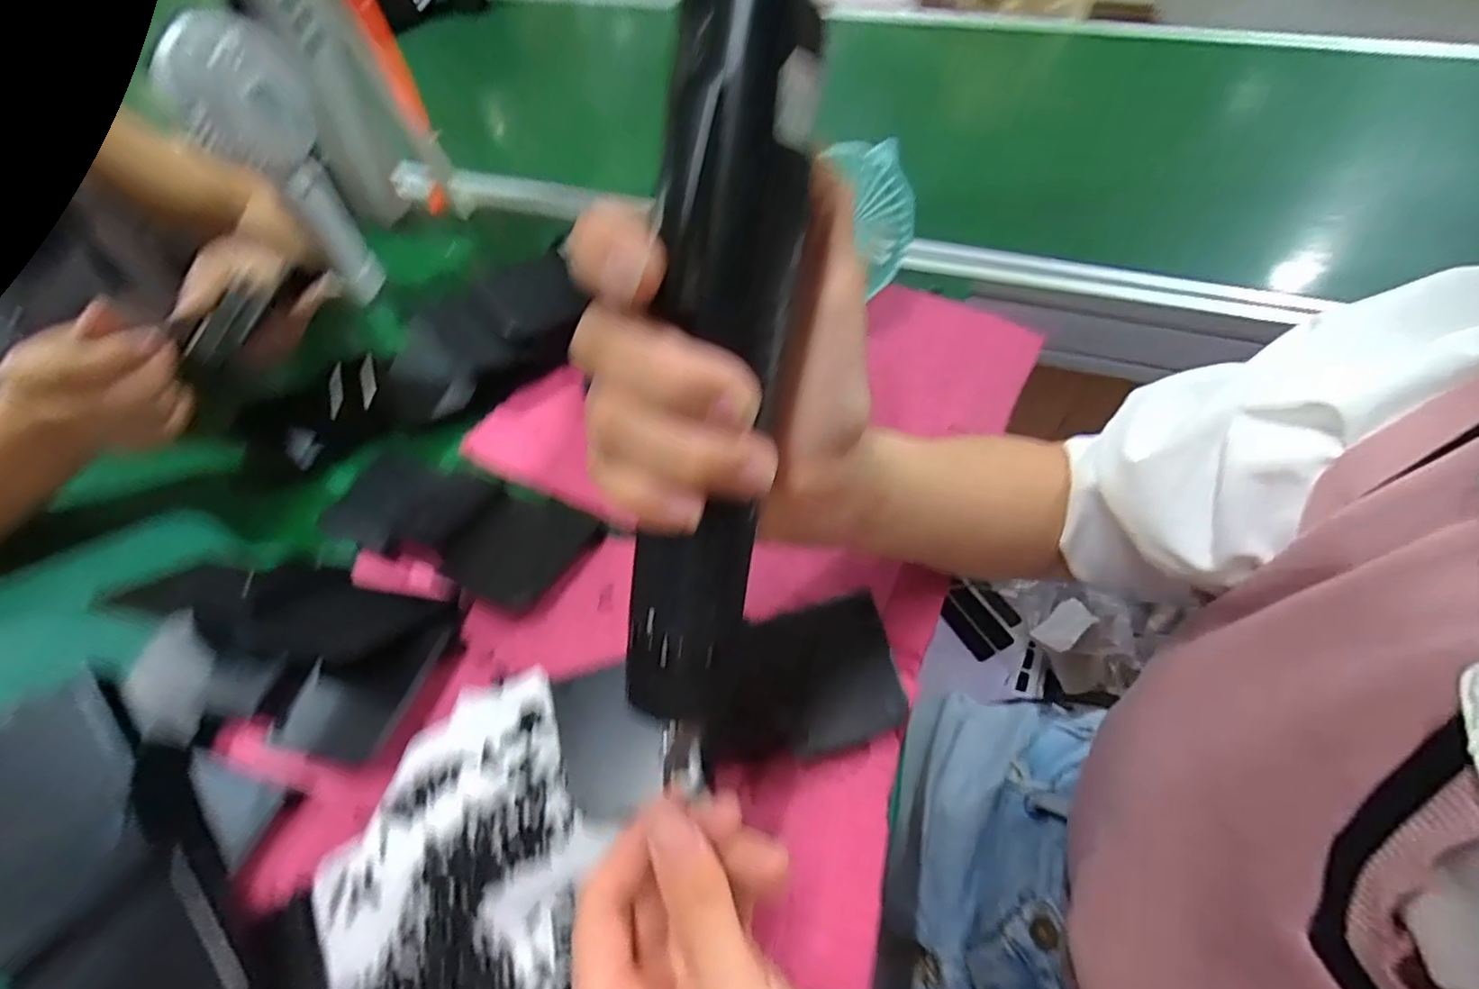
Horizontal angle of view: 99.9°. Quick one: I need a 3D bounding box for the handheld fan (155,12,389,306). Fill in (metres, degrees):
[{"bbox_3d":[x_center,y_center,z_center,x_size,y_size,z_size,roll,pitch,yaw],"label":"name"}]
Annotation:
[{"bbox_3d":[-0.336,-0.235,0.469,0.031,0.191,0.088,10,54,10],"label":"handheld fan"}]

